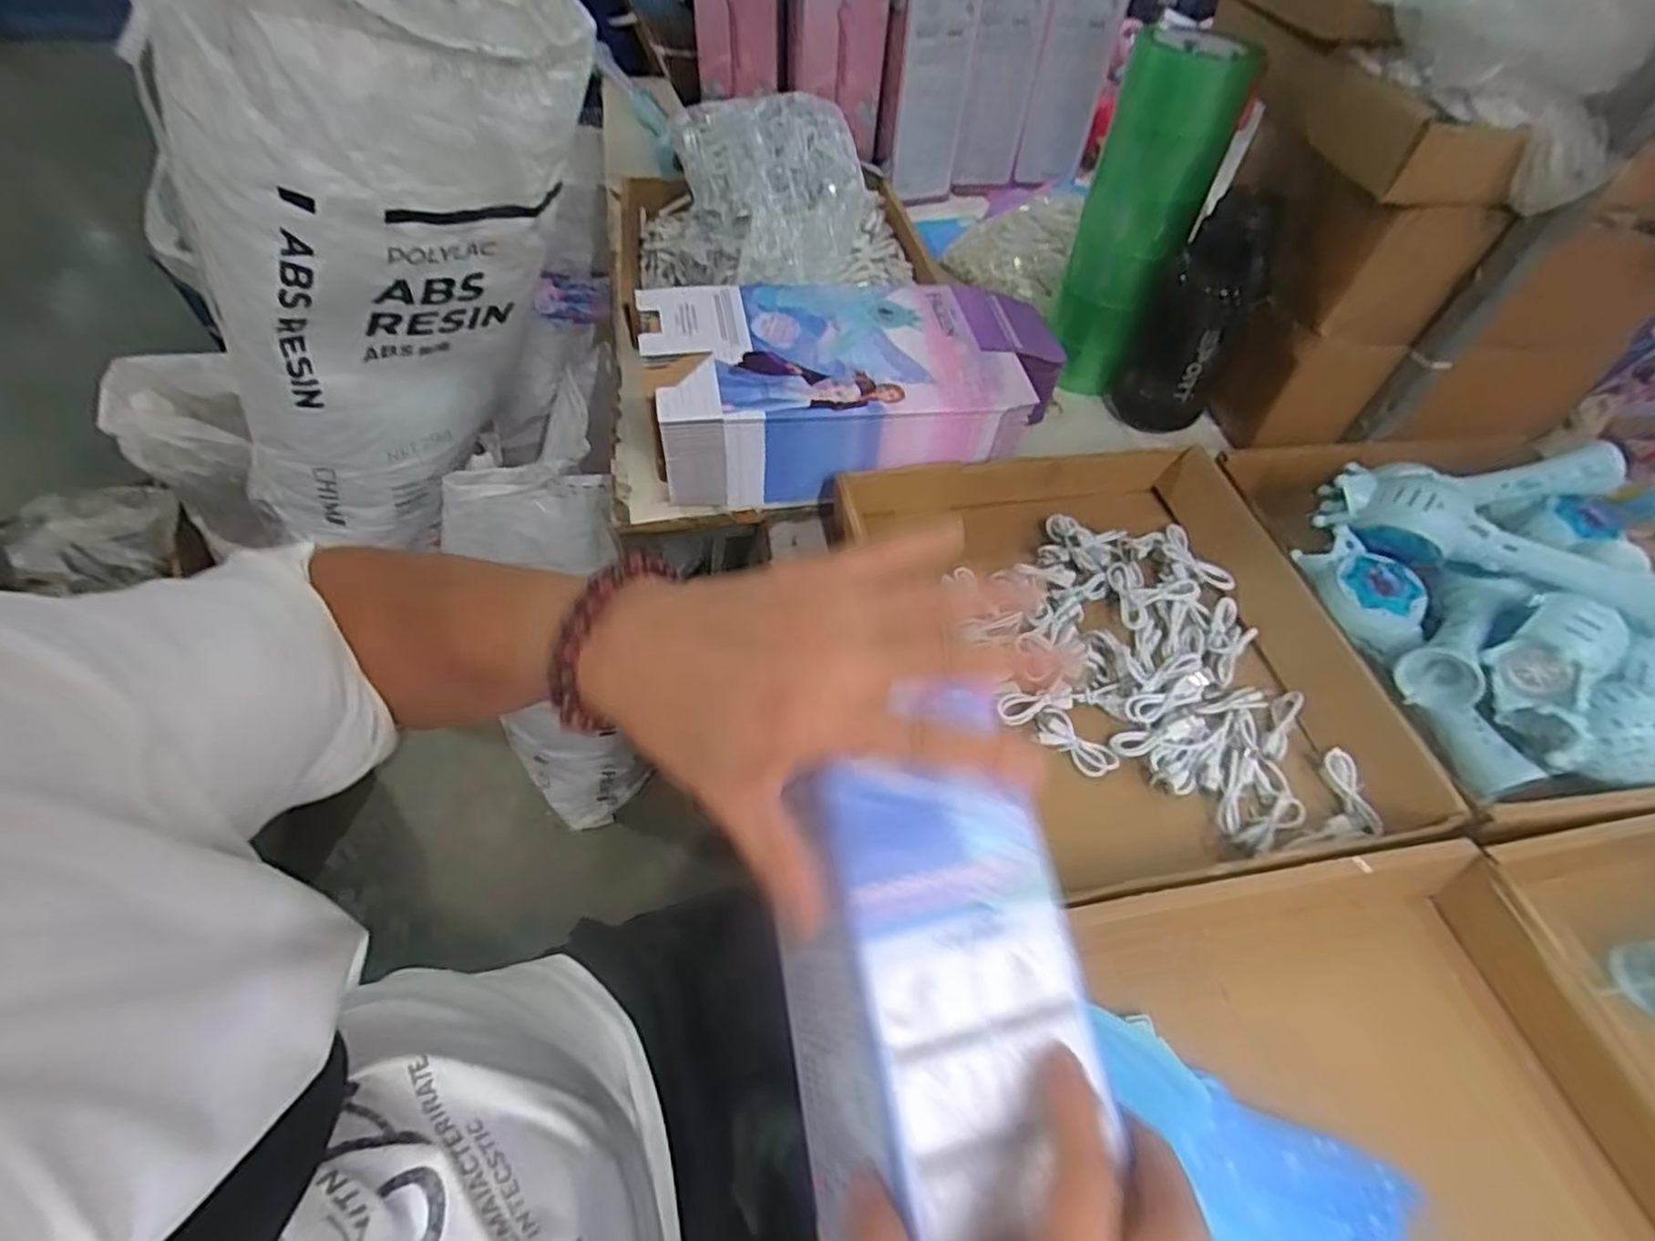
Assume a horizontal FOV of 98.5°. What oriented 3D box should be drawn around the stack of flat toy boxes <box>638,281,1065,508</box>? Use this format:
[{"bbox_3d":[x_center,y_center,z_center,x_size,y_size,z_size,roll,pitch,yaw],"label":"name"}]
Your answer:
[{"bbox_3d":[0.038,-0.239,0.687,0.409,0.084,0.215,-13,55,-12],"label":"stack of flat toy boxes"}]

